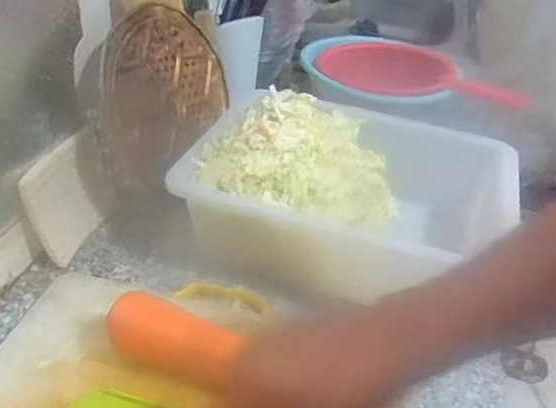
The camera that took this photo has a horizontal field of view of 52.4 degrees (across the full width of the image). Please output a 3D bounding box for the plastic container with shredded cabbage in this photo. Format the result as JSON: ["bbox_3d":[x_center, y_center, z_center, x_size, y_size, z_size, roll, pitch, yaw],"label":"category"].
[{"bbox_3d":[0.093,-0.024,0.670,0.355,0.106,0.268,15,37,12],"label":"plastic container with shredded cabbage"}]

